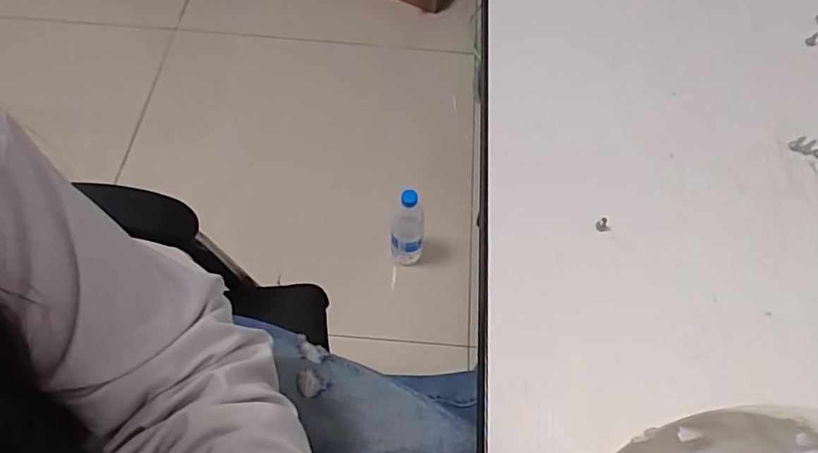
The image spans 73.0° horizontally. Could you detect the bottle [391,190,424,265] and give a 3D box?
[{"bbox_3d":[-0.005,0.015,1.088,0.069,0.196,0.061,-1,60,-3],"label":"bottle"}]

